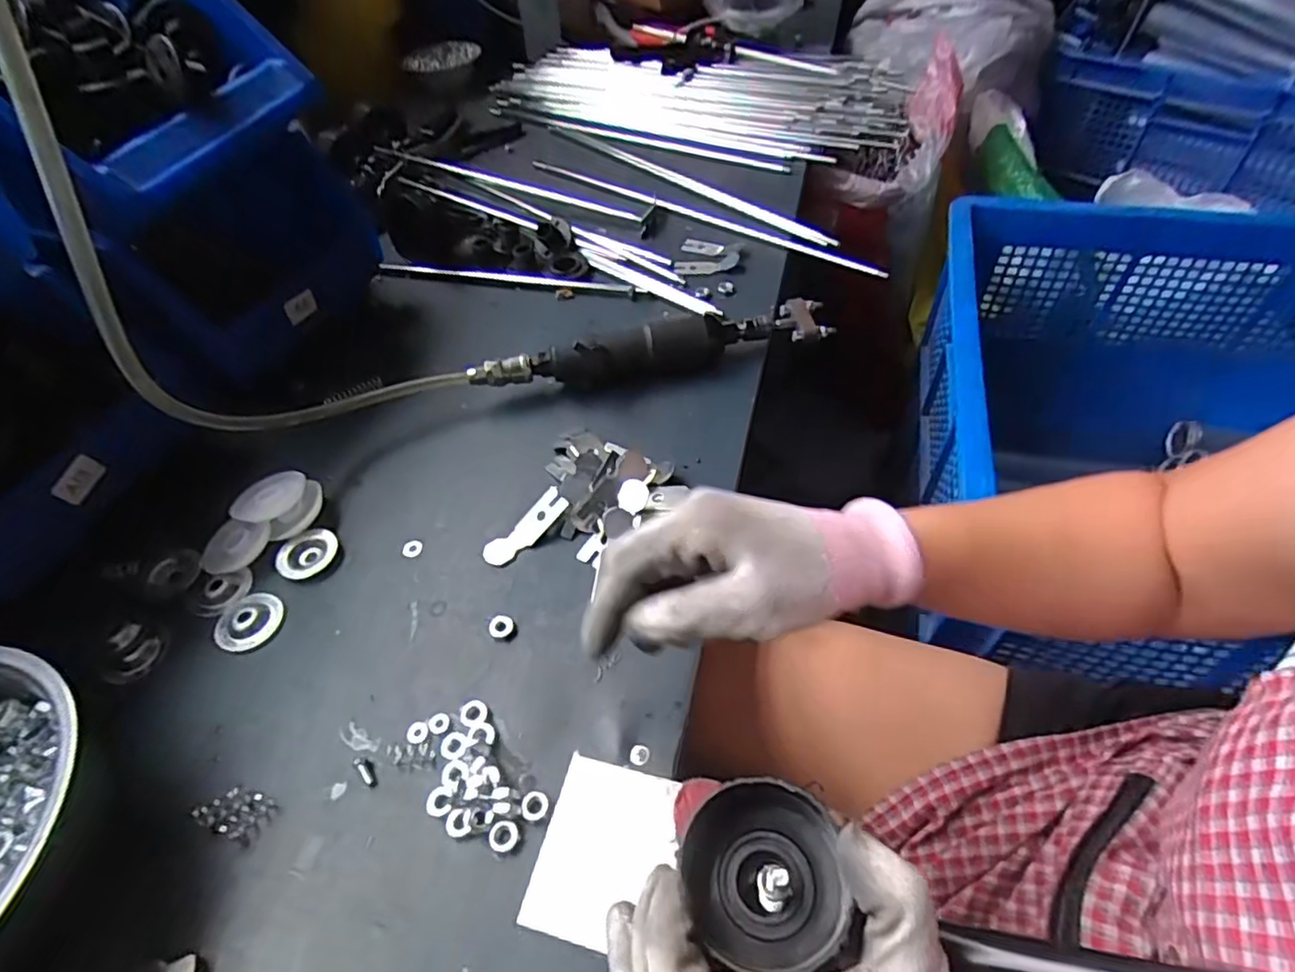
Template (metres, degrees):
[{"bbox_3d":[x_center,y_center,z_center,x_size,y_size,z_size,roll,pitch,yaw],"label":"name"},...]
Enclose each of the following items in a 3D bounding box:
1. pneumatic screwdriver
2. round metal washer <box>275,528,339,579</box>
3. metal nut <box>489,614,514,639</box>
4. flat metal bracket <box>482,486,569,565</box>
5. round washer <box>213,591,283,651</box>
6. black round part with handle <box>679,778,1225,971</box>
[{"bbox_3d":[0.003,-0.112,0.511,0.288,0.041,0.050,-10,50,-3],"label":"pneumatic screwdriver"},{"bbox_3d":[-0.230,0.046,0.428,0.039,0.006,0.035,-26,53,-15],"label":"round metal washer"},{"bbox_3d":[-0.087,0.083,0.377,0.014,0.004,0.015,-3,50,4],"label":"metal nut"},{"bbox_3d":[-0.080,0.028,0.421,0.064,0.006,0.022,-42,59,-6],"label":"flat metal bracket"},{"bbox_3d":[-0.249,0.083,0.395,0.039,0.004,0.039,-3,50,4],"label":"round washer"},{"bbox_3d":[0.098,0.153,0.226,0.176,0.051,0.064,4,49,24],"label":"black round part with handle"}]

